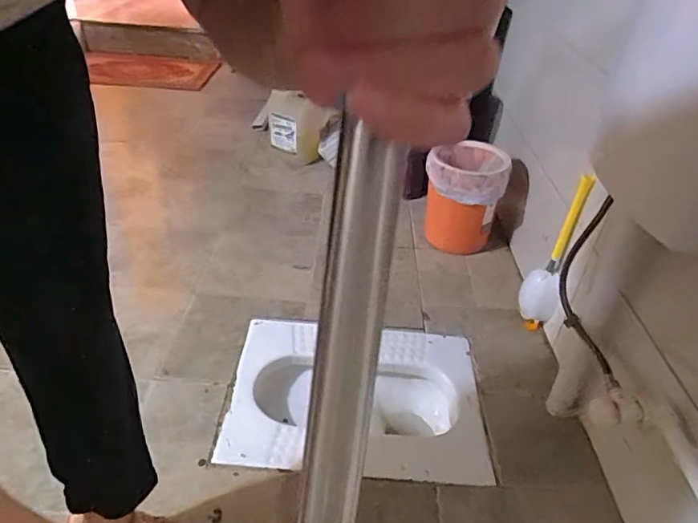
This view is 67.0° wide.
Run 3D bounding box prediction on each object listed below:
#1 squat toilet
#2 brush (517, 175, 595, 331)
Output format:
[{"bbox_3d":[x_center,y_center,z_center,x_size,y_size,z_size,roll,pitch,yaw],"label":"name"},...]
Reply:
[{"bbox_3d":[0.013,0.317,1.168,0.535,0.154,0.381,5,35,0],"label":"squat toilet"},{"bbox_3d":[0.474,0.006,1.242,0.077,0.431,0.133,15,36,14],"label":"brush"}]

